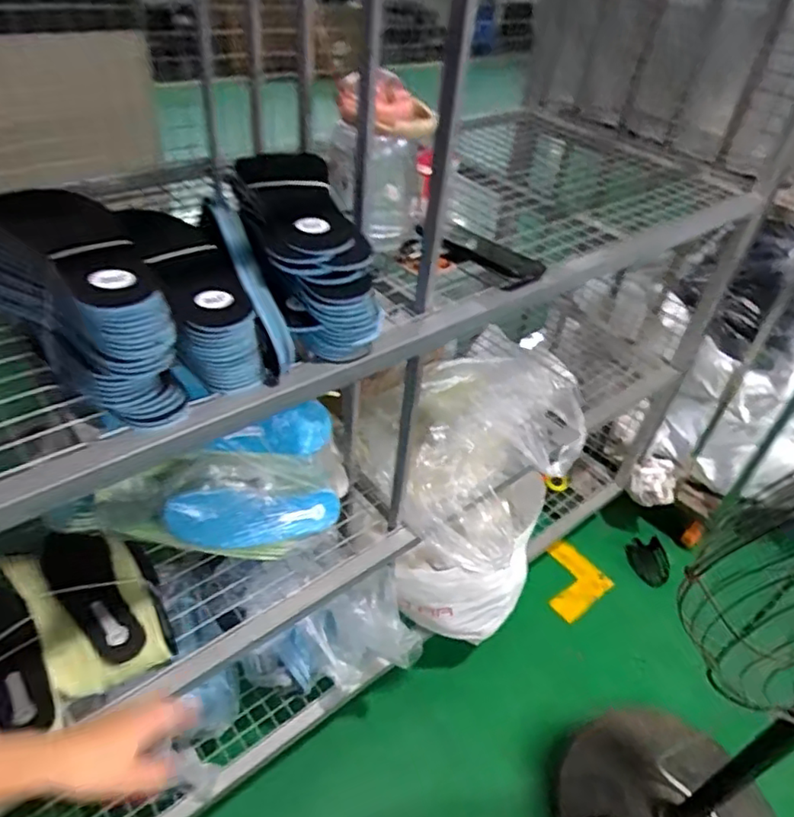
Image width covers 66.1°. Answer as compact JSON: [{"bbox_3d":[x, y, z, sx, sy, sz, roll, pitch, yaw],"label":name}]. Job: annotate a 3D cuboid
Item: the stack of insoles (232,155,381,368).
[{"bbox_3d":[-0.102,-0.170,0.623,0.095,0.106,0.269,-11,44,-18],"label":"stack of insoles"}]

